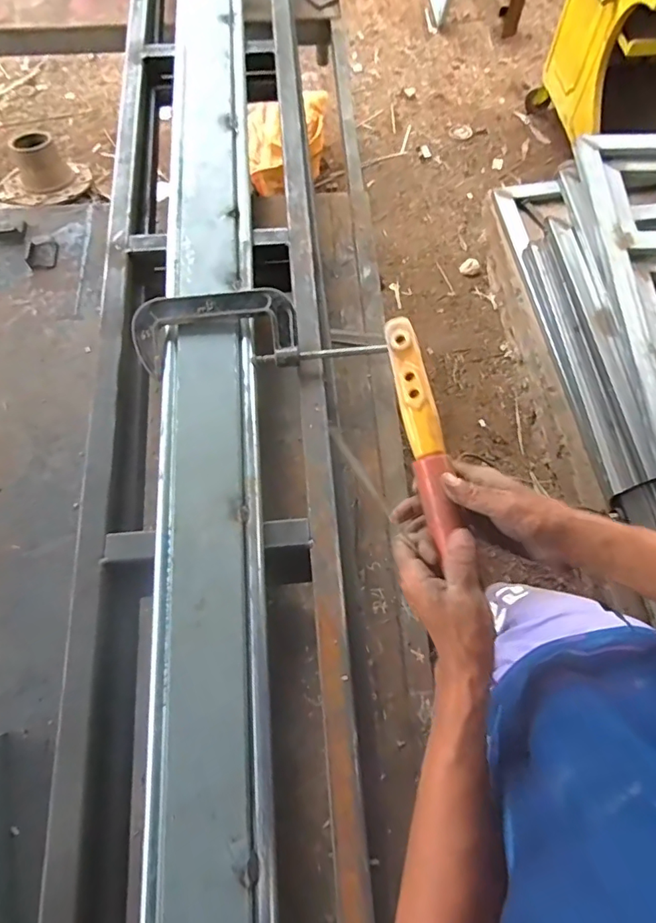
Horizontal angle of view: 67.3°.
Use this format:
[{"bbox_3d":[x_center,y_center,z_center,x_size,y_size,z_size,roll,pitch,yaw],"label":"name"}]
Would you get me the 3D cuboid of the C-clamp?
[{"bbox_3d":[-0.122,-0.198,0.735,0.333,0.039,0.117,-5,70,-2],"label":"C-clamp"}]

